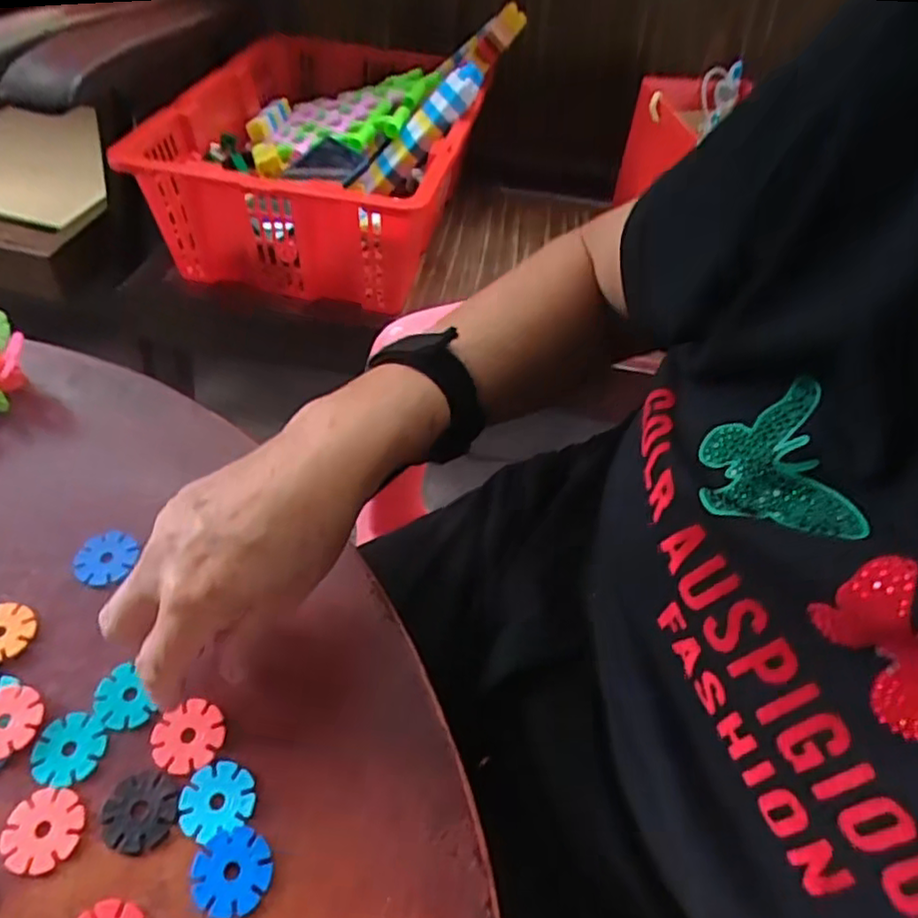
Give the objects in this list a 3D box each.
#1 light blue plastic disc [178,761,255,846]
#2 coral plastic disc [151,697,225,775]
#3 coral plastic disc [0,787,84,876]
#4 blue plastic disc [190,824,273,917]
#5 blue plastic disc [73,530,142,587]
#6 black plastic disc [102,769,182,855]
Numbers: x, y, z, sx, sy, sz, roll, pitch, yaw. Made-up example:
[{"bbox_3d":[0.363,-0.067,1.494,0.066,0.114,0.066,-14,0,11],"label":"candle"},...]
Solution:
[{"bbox_3d":[-0.106,0.148,0.295,0.031,0.004,0.029,2,53,-3],"label":"light blue plastic disc"},{"bbox_3d":[-0.124,0.127,0.309,0.030,0.004,0.031,2,53,-3],"label":"coral plastic disc"},{"bbox_3d":[-0.177,0.157,0.286,0.029,0.004,0.032,-34,62,-25],"label":"coral plastic disc"},{"bbox_3d":[-0.094,0.171,0.279,0.032,0.004,0.031,2,53,-3],"label":"blue plastic disc"},{"bbox_3d":[-0.190,0.053,0.361,0.029,0.004,0.030,2,53,-3],"label":"blue plastic disc"},{"bbox_3d":[-0.139,0.152,0.291,0.031,0.004,0.031,2,53,-3],"label":"black plastic disc"}]

